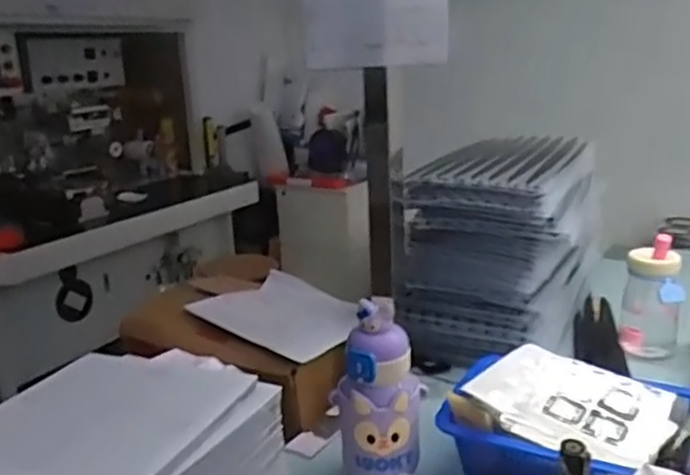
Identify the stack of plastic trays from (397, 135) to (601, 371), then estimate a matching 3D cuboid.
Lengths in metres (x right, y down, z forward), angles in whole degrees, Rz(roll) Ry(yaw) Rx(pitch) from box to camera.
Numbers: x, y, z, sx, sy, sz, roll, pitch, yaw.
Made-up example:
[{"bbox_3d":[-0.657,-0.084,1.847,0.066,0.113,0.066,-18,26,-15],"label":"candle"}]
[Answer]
[{"bbox_3d":[0.283,-0.002,1.115,0.232,0.266,0.461,6,17,27],"label":"stack of plastic trays"}]

